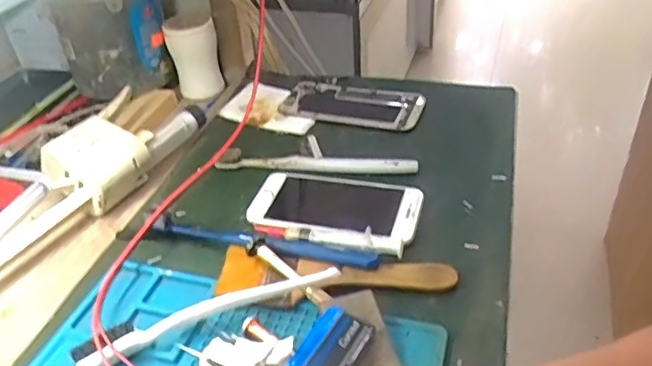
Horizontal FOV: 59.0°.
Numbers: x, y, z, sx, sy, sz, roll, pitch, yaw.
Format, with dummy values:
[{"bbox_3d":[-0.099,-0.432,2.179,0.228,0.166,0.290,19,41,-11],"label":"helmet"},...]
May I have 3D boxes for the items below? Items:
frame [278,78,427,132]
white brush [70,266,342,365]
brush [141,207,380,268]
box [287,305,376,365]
[{"bbox_3d":[0.030,-0.086,0.618,0.148,0.013,0.075,10,43,22],"label":"frame"},{"bbox_3d":[-0.076,0.084,0.378,0.169,0.019,0.031,-17,39,-18],"label":"white brush"},{"bbox_3d":[-0.051,0.042,0.431,0.181,0.020,0.021,6,38,12],"label":"brush"},{"bbox_3d":[0.003,0.101,0.349,0.035,0.012,0.053,18,42,27],"label":"box"}]

